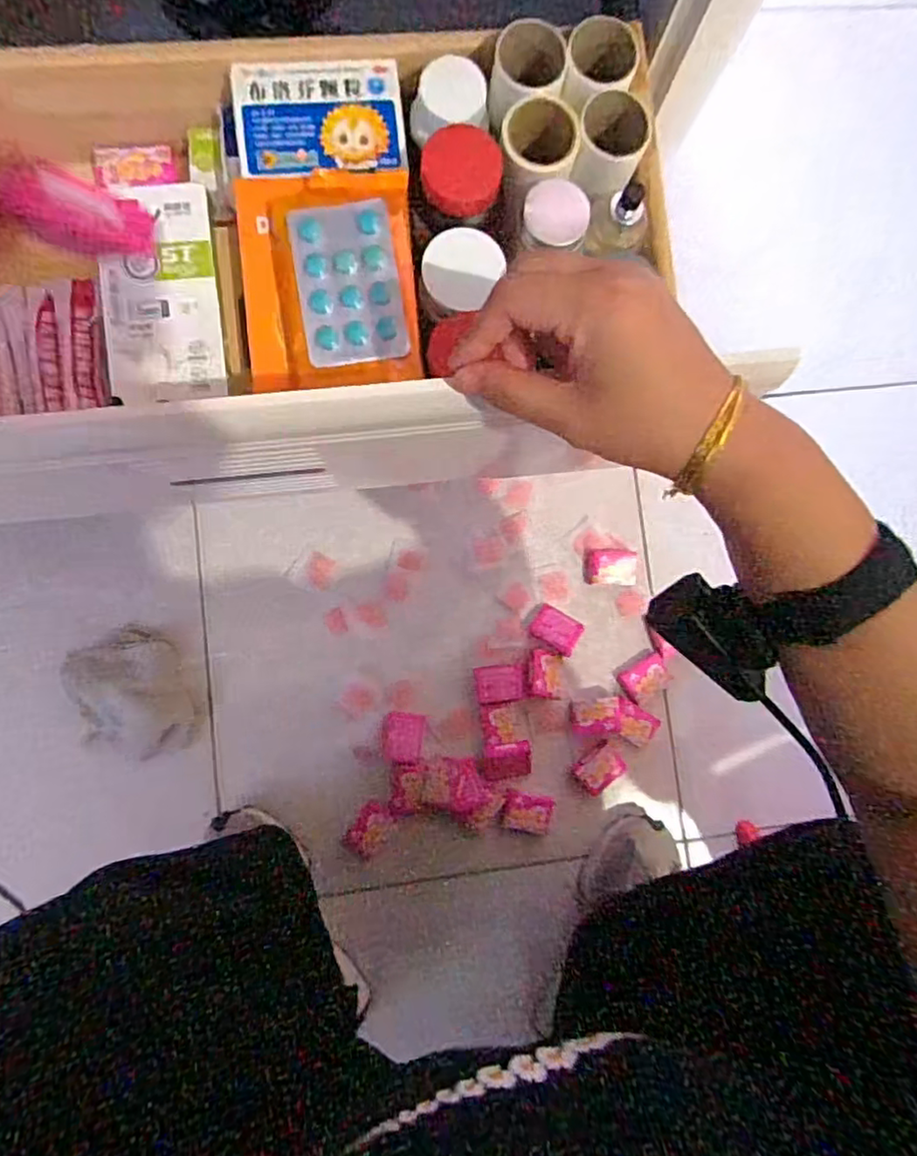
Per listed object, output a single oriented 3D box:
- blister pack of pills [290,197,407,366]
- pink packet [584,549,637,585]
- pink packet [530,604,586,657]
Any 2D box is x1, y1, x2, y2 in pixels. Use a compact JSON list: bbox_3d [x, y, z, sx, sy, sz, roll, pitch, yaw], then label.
[{"bbox_3d":[-0.061,-0.166,0.352,0.057,0.009,0.087,-9,94,-6],"label":"blister pack of pills"},{"bbox_3d":[0.171,-0.013,0.699,0.054,0.016,0.038,3,81,-2],"label":"pink packet"},{"bbox_3d":[0.108,0.057,0.686,0.054,0.012,0.040,33,85,-3],"label":"pink packet"}]

